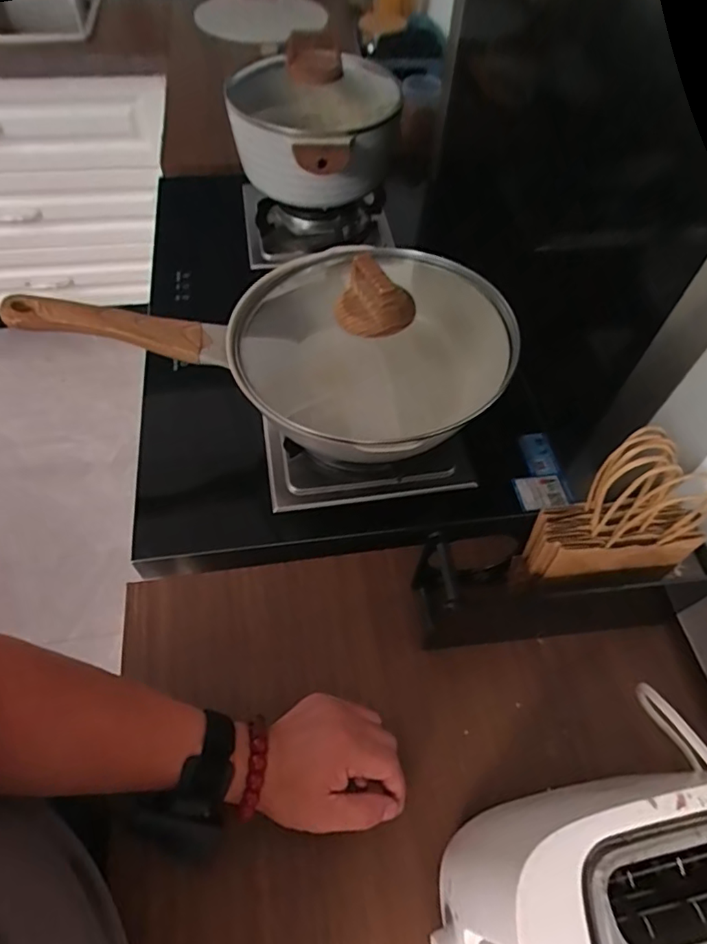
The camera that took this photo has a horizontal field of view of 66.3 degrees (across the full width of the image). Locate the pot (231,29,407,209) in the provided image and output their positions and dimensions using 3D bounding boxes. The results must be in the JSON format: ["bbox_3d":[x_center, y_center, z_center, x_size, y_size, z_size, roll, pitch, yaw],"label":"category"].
[{"bbox_3d":[-0.058,-0.487,0.775,0.220,0.141,0.310,0,56,-3],"label":"pot"}]

